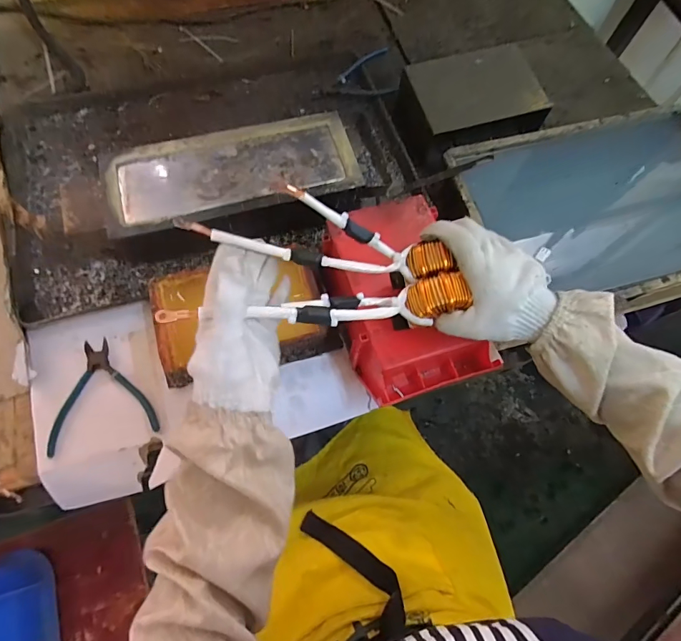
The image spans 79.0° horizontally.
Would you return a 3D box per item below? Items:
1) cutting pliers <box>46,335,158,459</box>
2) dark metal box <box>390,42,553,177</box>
[{"bbox_3d":[-0.304,0.088,0.522,0.122,0.008,0.132,-14,70,-8],"label":"cutting pliers"},{"bbox_3d":[0.212,-0.363,0.702,0.210,0.092,0.153,-18,71,-10],"label":"dark metal box"}]

